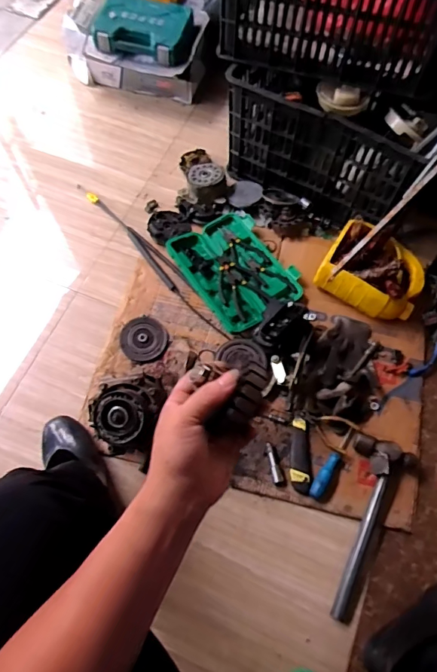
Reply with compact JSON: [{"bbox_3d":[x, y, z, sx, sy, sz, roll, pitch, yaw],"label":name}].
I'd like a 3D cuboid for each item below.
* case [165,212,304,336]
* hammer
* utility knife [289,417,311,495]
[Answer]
[{"bbox_3d":[0.039,-0.164,1.051,0.221,0.040,0.297,-31,70,-14],"label":"case"},{"bbox_3d":[0.276,0.353,0.825,0.113,0.049,0.328,20,67,8],"label":"hammer"},{"bbox_3d":[0.162,0.238,0.888,0.039,0.025,0.144,2,66,0],"label":"utility knife"}]

